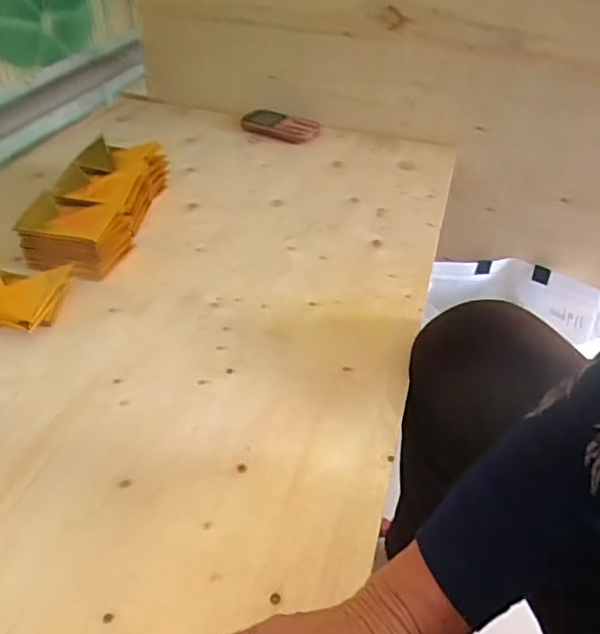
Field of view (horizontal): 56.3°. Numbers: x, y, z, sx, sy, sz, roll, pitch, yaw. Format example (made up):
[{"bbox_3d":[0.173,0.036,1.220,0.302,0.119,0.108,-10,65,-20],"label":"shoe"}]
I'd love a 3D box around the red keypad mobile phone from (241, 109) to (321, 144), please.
[{"bbox_3d":[-0.033,-0.330,0.958,0.128,0.026,0.055,20,44,20],"label":"red keypad mobile phone"}]

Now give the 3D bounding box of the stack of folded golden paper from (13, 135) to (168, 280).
[{"bbox_3d":[-0.250,-0.144,0.700,0.111,0.063,0.252,4,40,3],"label":"stack of folded golden paper"}]

